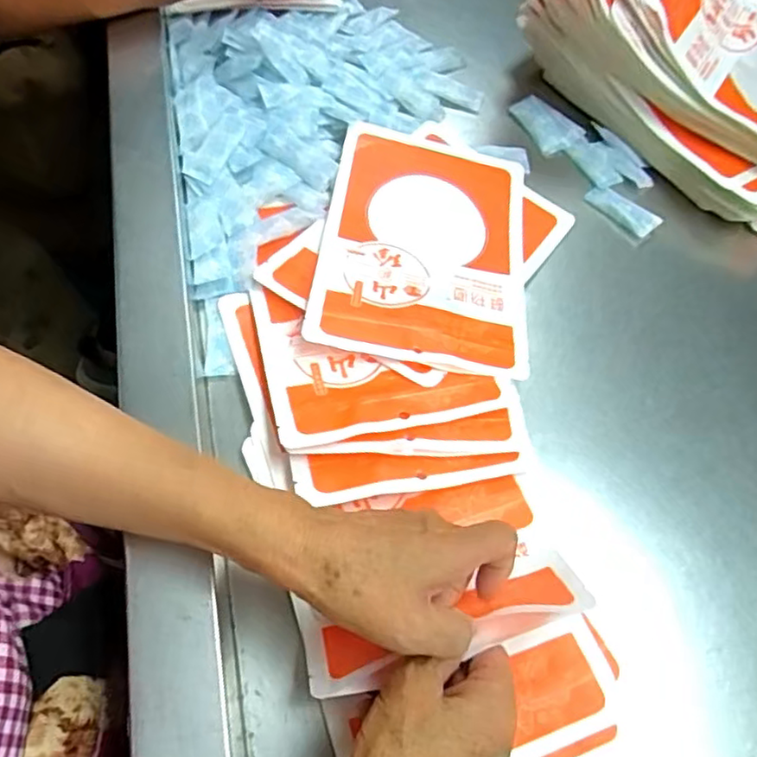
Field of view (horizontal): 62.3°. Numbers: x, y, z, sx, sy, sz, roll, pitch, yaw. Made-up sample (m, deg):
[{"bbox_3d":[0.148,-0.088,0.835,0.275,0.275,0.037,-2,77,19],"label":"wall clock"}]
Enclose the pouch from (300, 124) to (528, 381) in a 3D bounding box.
[{"bbox_3d":[0.040,-0.112,0.517,0.165,0.013,0.243,12,57,-5],"label":"pouch"}]

